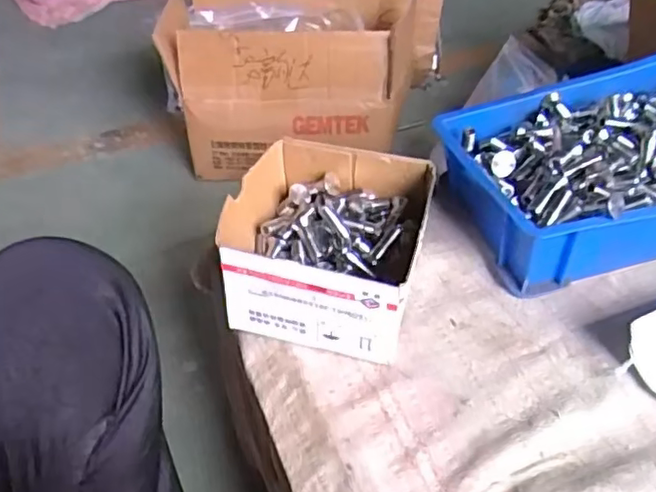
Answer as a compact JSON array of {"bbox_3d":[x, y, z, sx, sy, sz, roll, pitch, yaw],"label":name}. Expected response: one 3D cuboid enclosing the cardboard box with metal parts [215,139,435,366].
[{"bbox_3d":[-0.001,-0.001,0.488,0.141,0.083,0.149,9,44,11],"label":"cardboard box with metal parts"}]

